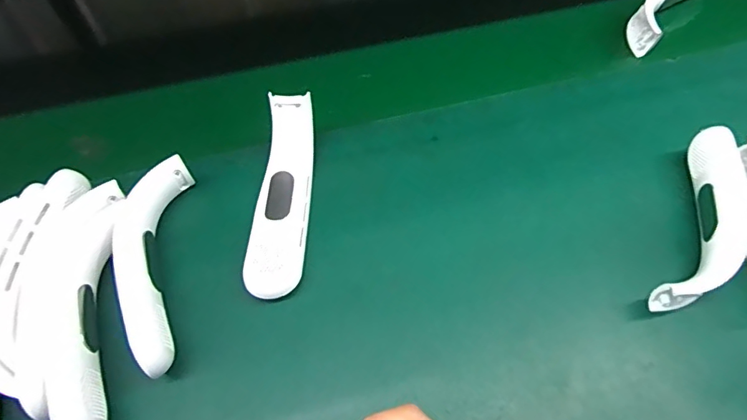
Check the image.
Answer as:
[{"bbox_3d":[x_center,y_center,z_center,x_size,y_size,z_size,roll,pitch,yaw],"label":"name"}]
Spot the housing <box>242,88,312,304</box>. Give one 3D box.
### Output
[{"bbox_3d":[-0.087,-0.015,0.439,0.048,0.056,0.191,0,58,2],"label":"housing"}]

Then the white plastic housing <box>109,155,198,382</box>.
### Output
[{"bbox_3d":[-0.196,0.044,0.406,0.051,0.051,0.194,-7,58,-3],"label":"white plastic housing"}]

